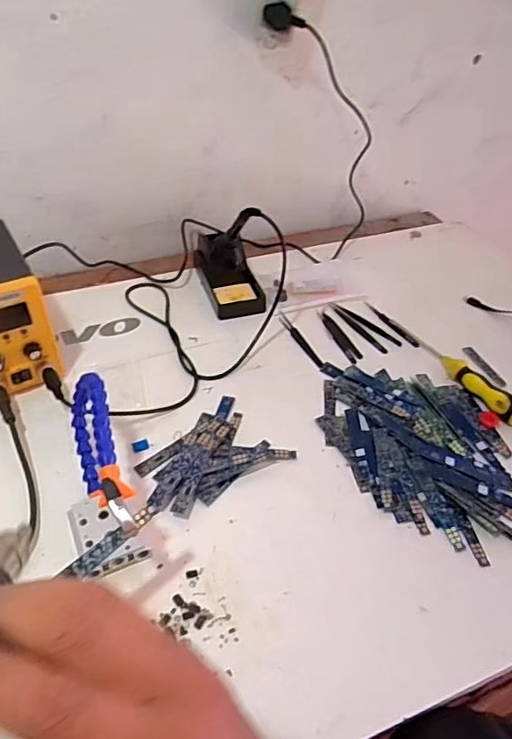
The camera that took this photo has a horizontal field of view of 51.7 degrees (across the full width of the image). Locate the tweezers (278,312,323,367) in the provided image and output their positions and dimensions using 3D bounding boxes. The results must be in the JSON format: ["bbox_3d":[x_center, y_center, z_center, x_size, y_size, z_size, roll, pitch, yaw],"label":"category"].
[{"bbox_3d":[0.058,-0.040,0.691,0.012,0.009,0.108,-19,48,-20],"label":"tweezers"}]

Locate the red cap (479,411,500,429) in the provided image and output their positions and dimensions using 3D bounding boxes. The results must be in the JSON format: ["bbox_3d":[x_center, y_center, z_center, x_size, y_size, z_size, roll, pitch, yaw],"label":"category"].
[{"bbox_3d":[0.261,0.057,0.591,0.020,0.007,0.024,24,48,22],"label":"red cap"}]

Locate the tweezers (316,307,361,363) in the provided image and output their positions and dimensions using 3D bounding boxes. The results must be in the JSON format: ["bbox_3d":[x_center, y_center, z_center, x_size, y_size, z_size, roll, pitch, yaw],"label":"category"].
[{"bbox_3d":[0.110,-0.045,0.704,0.022,0.007,0.107,-15,46,-16],"label":"tweezers"}]

